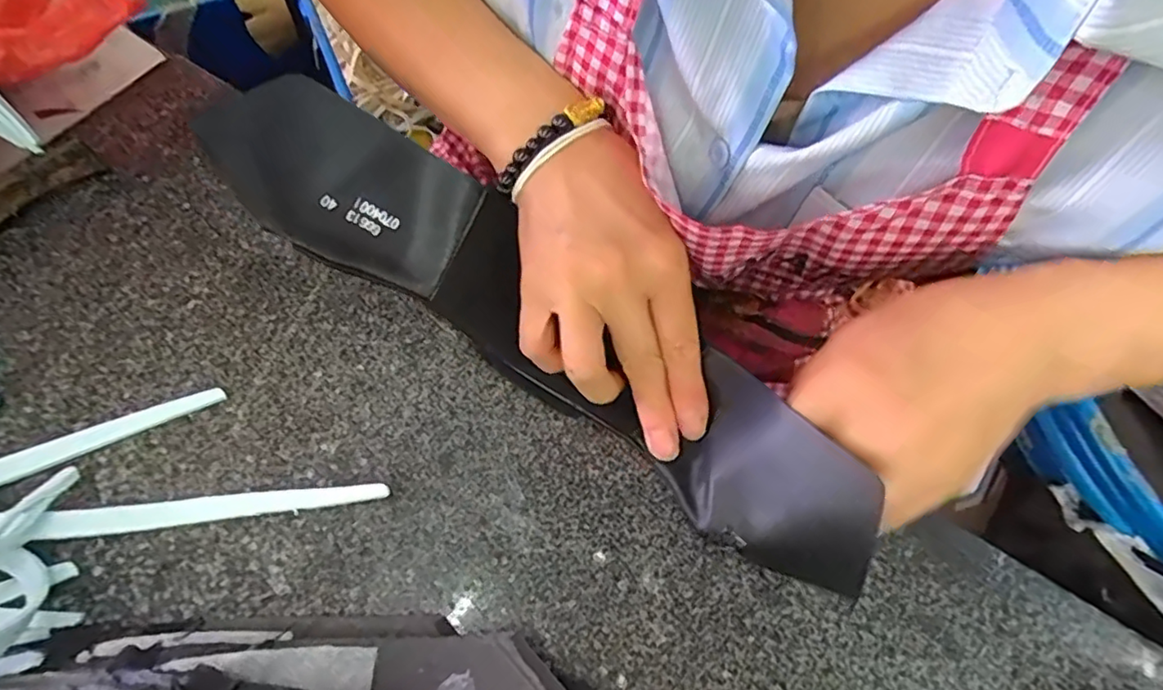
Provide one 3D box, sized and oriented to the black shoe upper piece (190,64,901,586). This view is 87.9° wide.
[{"bbox_3d":[-0.015,-0.009,0.271,0.310,0.076,0.079,36,74,5],"label":"black shoe upper piece"}]

